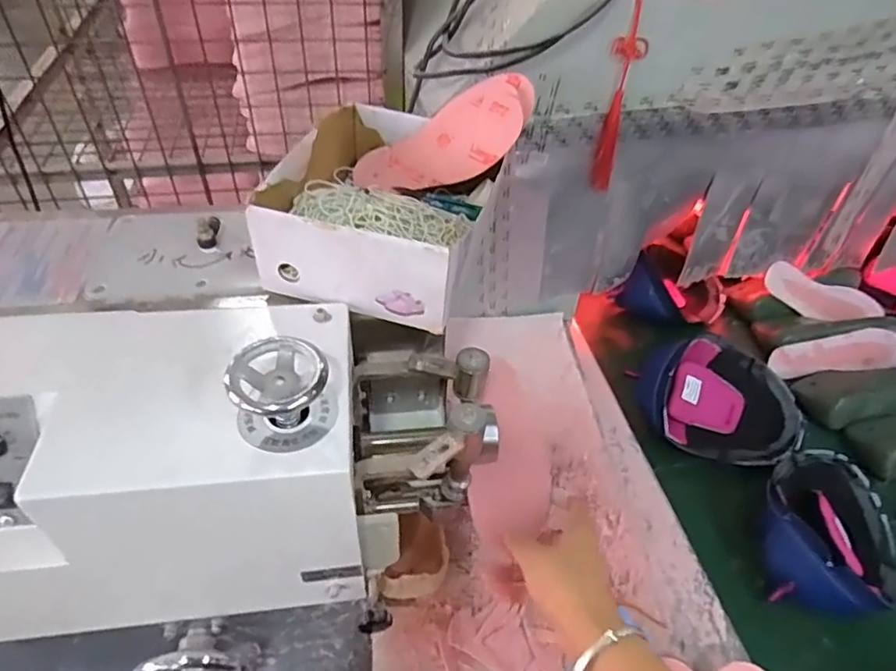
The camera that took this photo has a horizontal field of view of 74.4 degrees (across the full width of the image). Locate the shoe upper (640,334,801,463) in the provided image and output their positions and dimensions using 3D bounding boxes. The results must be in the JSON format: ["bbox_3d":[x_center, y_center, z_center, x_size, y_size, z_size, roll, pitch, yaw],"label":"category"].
[{"bbox_3d":[0.367,0.088,0.793,0.217,0.099,0.160,13,49,12],"label":"shoe upper"}]

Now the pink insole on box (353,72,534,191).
[{"bbox_3d":[-0.003,-0.194,0.613,0.198,0.076,0.015,-24,3,25],"label":"pink insole on box"}]

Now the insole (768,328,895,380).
[{"bbox_3d":[0.596,0.026,0.895,0.214,0.063,0.015,-5,12,-7],"label":"insole"}]

